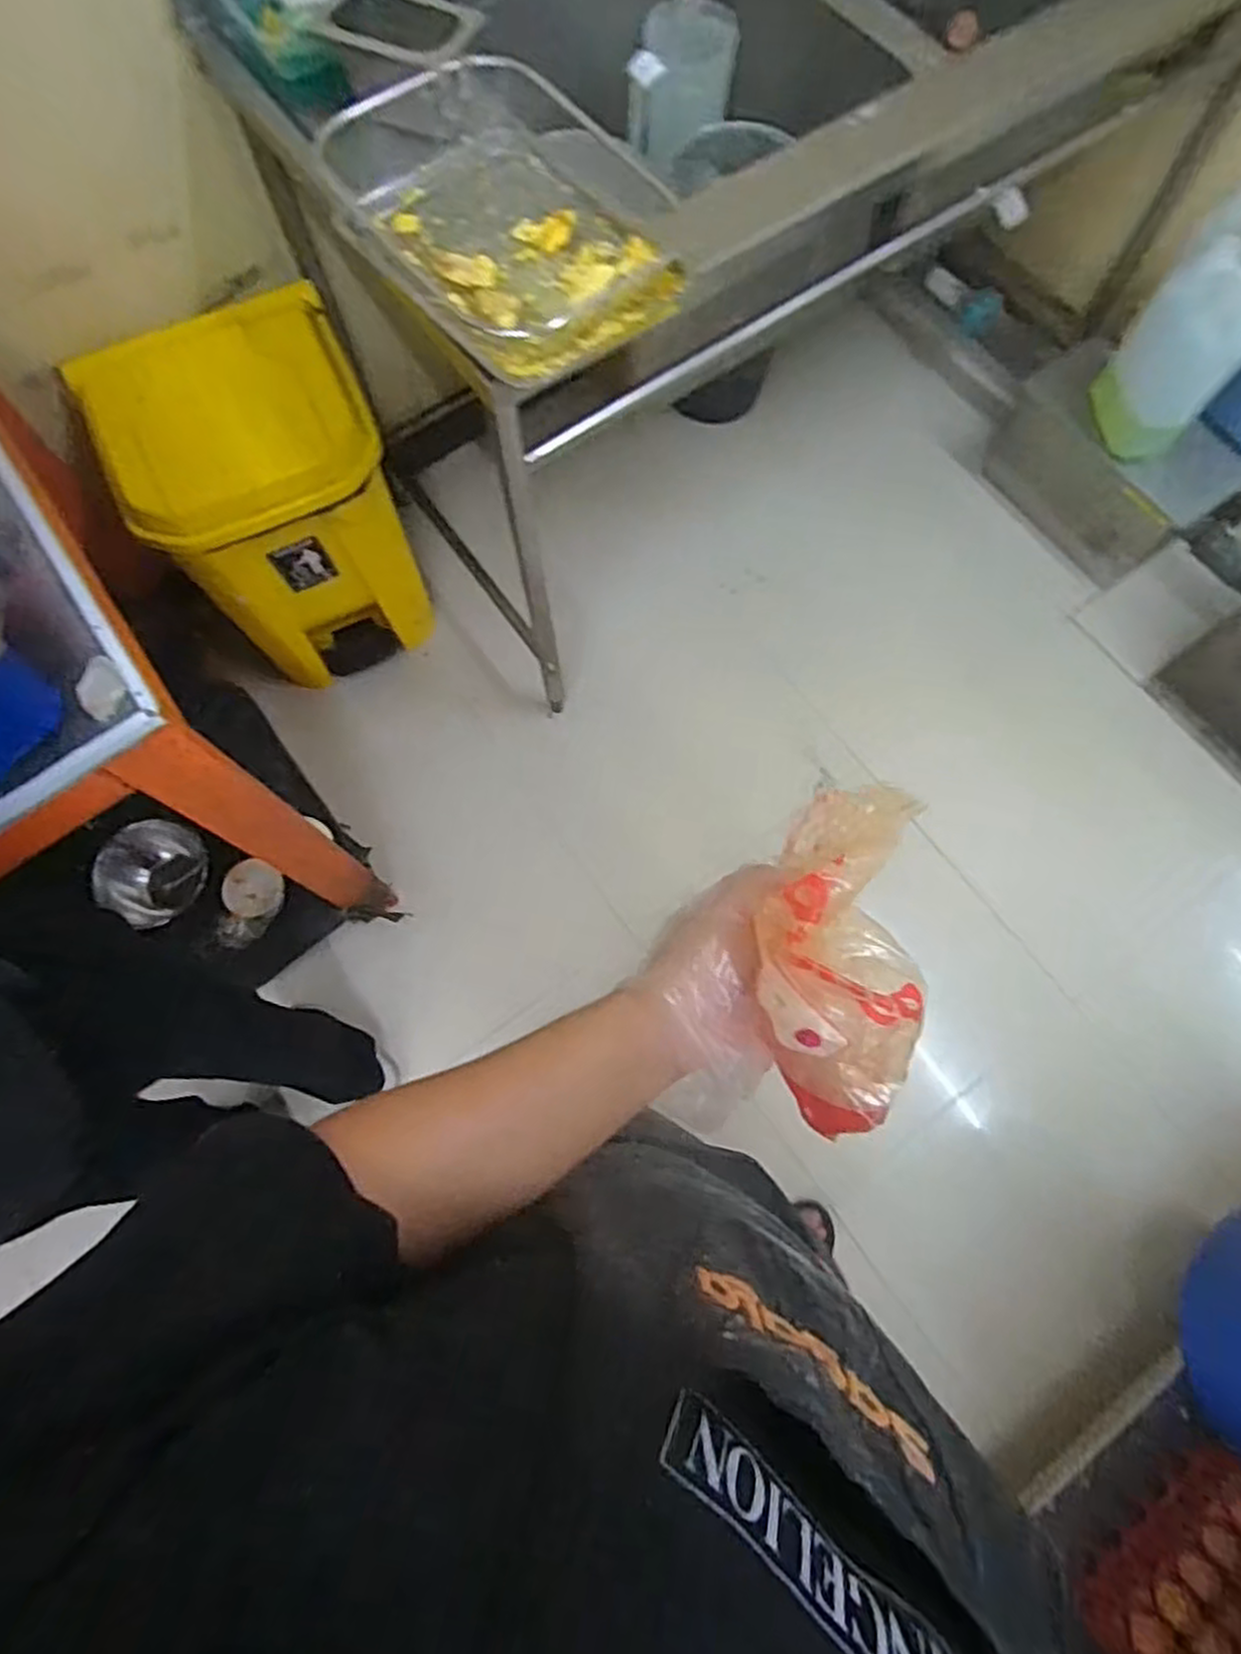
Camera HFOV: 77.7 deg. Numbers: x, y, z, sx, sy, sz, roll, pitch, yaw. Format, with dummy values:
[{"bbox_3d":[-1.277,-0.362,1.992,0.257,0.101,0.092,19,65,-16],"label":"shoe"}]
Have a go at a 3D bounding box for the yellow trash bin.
[{"bbox_3d":[-0.588,-0.557,1.384,0.376,0.592,0.301,-30,79,-8],"label":"yellow trash bin"}]

